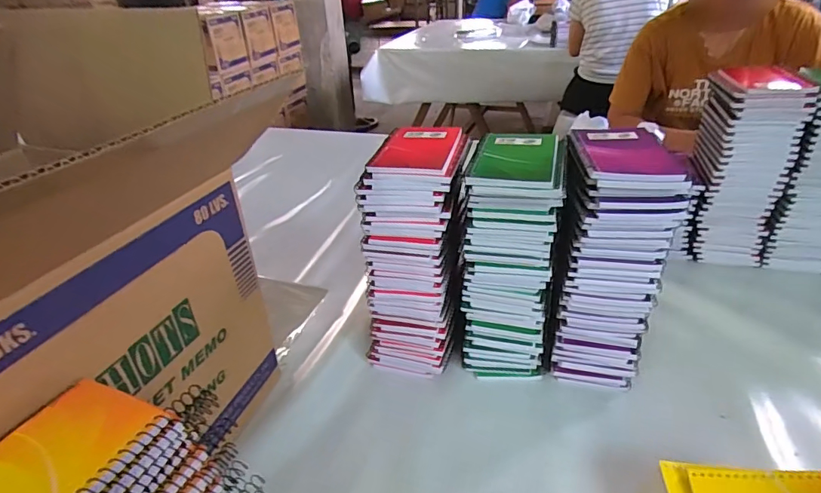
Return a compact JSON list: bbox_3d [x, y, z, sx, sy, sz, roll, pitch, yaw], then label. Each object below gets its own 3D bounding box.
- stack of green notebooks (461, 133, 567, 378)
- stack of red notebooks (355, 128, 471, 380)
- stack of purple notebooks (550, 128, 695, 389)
[{"bbox_3d":[0.119,0.024,0.545,0.095,0.273,0.118,8,33,19],"label":"stack of green notebooks"},{"bbox_3d":[0.007,0.013,0.576,0.116,0.272,0.135,0,32,8],"label":"stack of red notebooks"},{"bbox_3d":[0.222,0.021,0.537,0.106,0.275,0.115,2,32,11],"label":"stack of purple notebooks"}]

